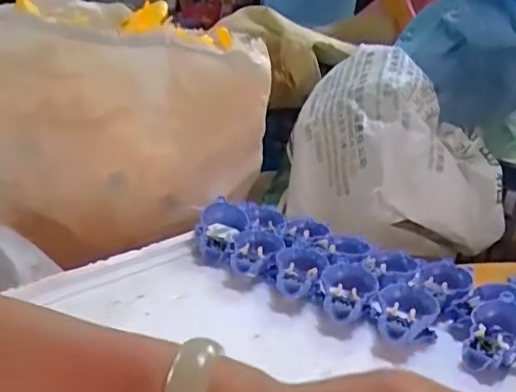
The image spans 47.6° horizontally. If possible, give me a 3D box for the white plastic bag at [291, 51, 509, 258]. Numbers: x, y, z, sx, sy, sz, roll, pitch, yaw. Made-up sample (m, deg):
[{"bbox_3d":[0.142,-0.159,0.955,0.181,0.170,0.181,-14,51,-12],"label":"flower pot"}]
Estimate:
[{"bbox_3d":[0.226,-0.066,1.001,0.363,0.291,0.229,18,23,28],"label":"white plastic bag"}]

